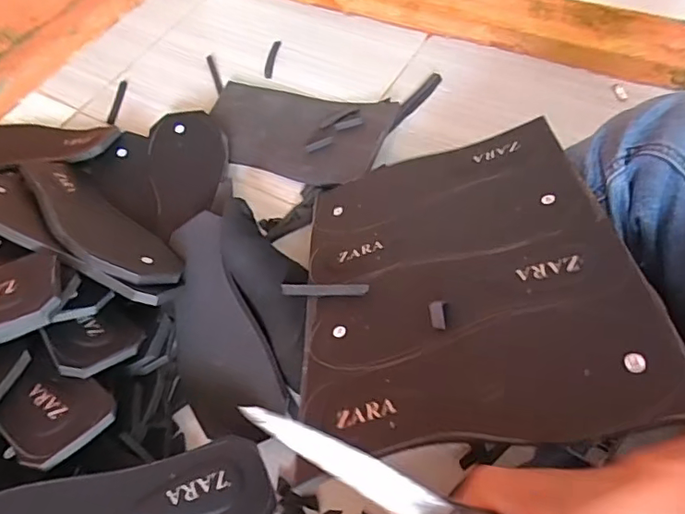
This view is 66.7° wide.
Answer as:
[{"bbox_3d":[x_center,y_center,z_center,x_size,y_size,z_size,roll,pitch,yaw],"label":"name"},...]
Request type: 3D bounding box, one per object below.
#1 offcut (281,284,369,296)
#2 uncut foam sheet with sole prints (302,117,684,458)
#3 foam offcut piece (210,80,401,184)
[{"bbox_3d":[-0.018,0.029,0.484,0.089,0.006,0.013,-1,56,22],"label":"offcut"},{"bbox_3d":[0.087,0.004,0.450,0.255,0.011,0.354,-19,39,18],"label":"uncut foam sheet with sole prints"},{"bbox_3d":[-0.068,-0.179,0.705,0.256,0.032,0.156,16,60,16],"label":"foam offcut piece"}]

